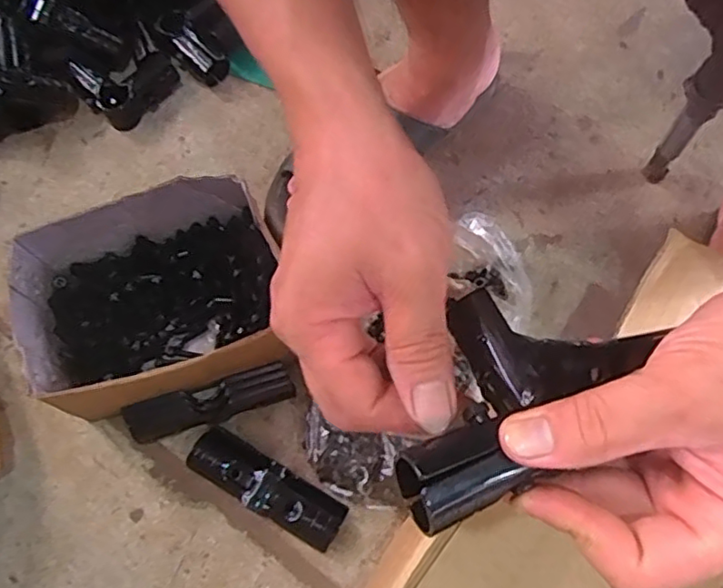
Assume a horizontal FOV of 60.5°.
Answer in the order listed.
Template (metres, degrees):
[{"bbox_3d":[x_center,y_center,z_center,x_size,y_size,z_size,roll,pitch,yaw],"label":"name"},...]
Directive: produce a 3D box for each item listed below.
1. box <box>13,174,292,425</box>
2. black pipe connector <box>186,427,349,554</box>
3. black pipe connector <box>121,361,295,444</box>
[{"bbox_3d":[-0.161,0.007,0.501,0.193,0.096,0.149,-18,70,-4],"label":"box"},{"bbox_3d":[-0.075,0.150,0.483,0.129,0.025,0.038,28,74,12],"label":"black pipe connector"},{"bbox_3d":[-0.122,0.088,0.503,0.128,0.035,0.032,-18,70,-4],"label":"black pipe connector"}]

